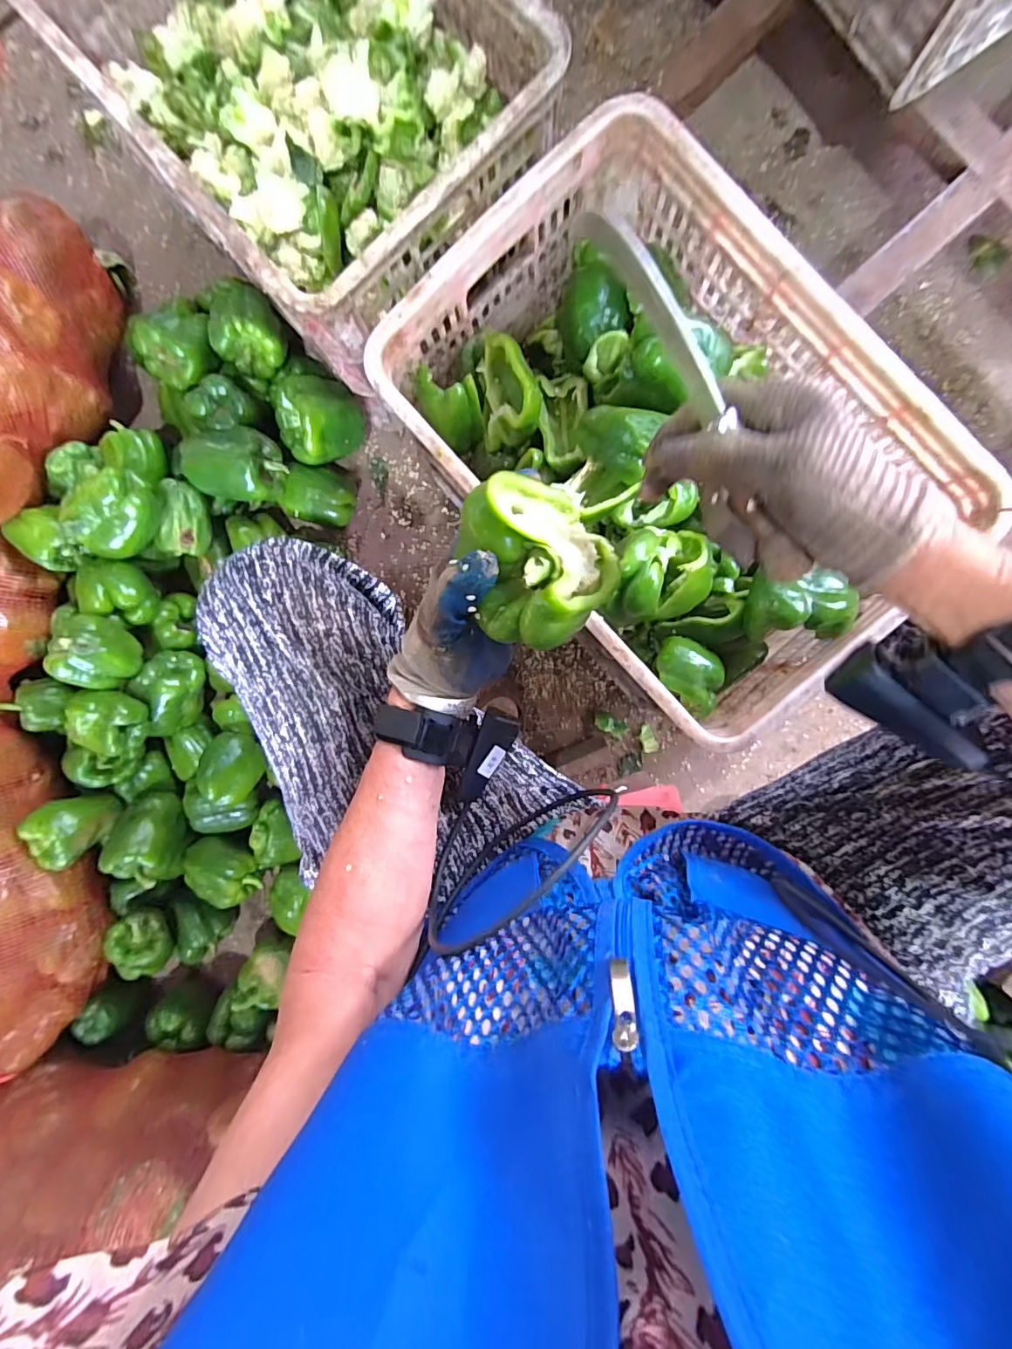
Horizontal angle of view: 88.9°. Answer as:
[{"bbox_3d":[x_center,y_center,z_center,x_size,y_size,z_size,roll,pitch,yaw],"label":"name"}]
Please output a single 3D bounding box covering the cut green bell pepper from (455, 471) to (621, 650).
[{"bbox_3d":[0.019,-0.070,0.314,0.090,0.068,0.094,0,93,5],"label":"cut green bell pepper"}]

